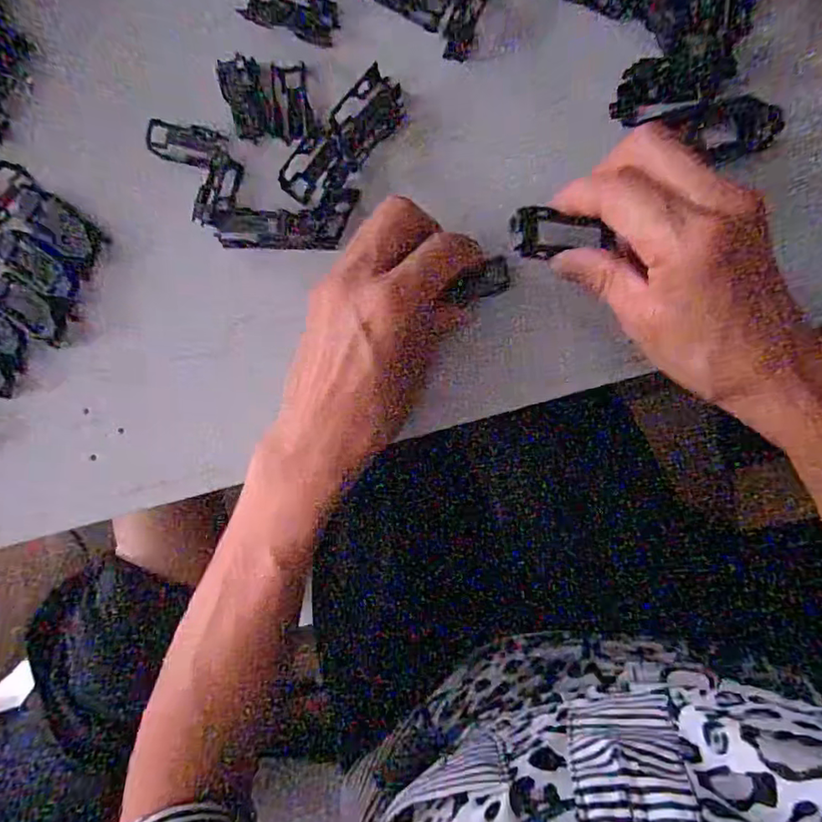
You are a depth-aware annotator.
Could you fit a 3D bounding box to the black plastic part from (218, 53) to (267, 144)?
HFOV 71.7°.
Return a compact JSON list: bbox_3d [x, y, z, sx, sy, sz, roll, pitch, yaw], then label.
[{"bbox_3d":[-0.089,-0.166,0.303,0.021,0.004,0.042,-11,93,4],"label":"black plastic part"}]

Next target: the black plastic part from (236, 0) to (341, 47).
[{"bbox_3d":[-0.064,-0.213,0.301,0.051,0.004,0.025,19,94,2],"label":"black plastic part"}]

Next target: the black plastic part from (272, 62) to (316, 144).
[{"bbox_3d":[-0.062,-0.165,0.303,0.018,0.004,0.039,-9,93,4],"label":"black plastic part"}]

